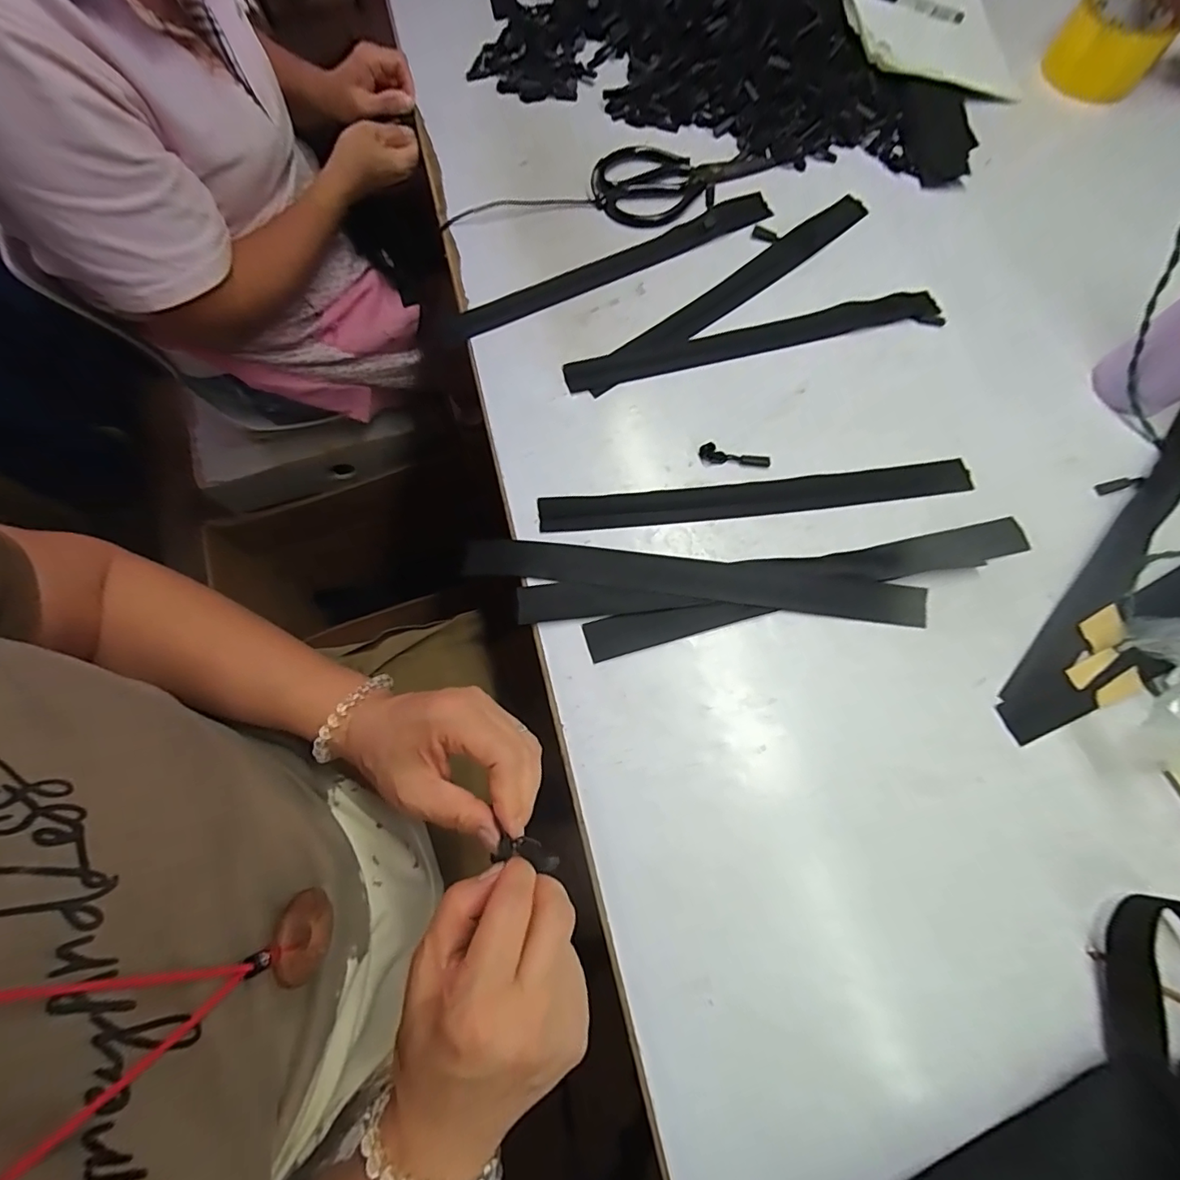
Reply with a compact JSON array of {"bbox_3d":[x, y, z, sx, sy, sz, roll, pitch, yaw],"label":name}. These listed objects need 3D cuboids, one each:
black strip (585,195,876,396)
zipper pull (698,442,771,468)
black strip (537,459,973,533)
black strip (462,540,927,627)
[{"bbox_3d":[0.135,-0.285,0.489,0.349,0.007,0.035,-38,78,-10],"label":"black strip"},{"bbox_3d":[0.121,-0.111,0.430,0.058,0.005,0.014,14,72,5],"label":"zipper pull"},{"bbox_3d":[0.136,-0.075,0.424,0.352,0.004,0.033,-6,72,-2],"label":"black strip"},{"bbox_3d":[0.077,-0.008,0.399,0.350,0.005,0.033,6,72,2],"label":"black strip"}]

